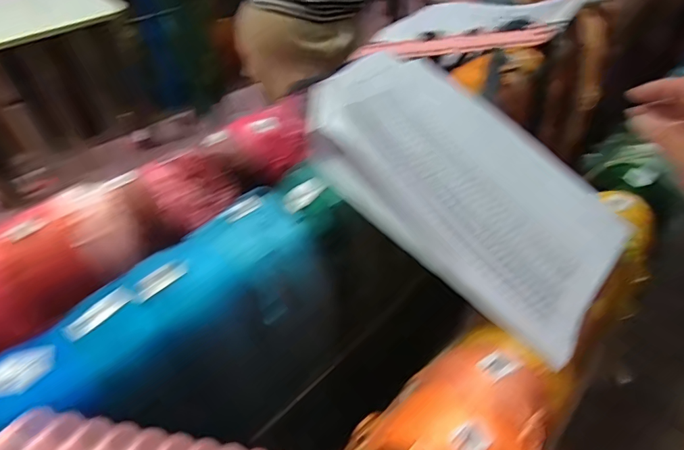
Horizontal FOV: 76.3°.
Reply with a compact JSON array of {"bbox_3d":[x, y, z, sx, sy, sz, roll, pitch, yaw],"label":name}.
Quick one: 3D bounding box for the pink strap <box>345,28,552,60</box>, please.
[{"bbox_3d":[0.142,-0.249,0.605,0.273,0.016,0.037,8,22,30],"label":"pink strap"}]

